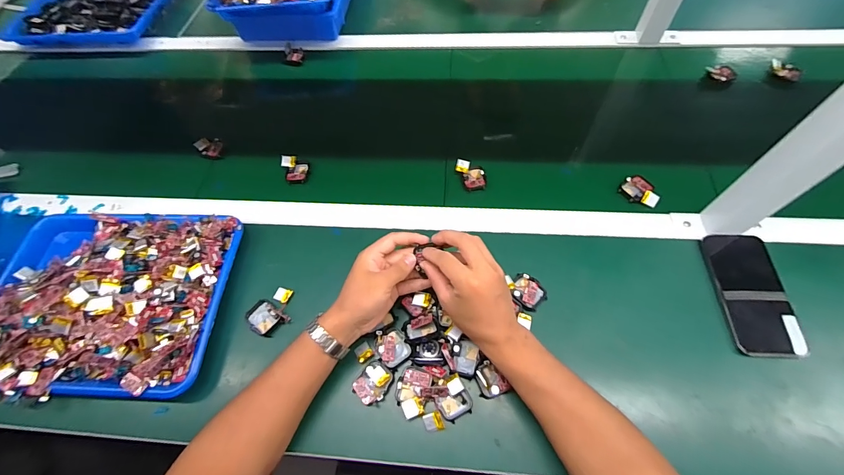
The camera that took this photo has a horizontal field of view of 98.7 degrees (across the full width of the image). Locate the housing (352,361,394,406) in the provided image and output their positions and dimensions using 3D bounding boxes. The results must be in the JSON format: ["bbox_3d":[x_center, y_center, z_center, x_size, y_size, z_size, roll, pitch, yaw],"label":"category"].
[{"bbox_3d":[-0.059,0.176,0.439,0.037,0.012,0.046,30,68,18],"label":"housing"}]

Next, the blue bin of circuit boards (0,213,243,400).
[{"bbox_3d":[-0.437,0.076,0.489,0.335,0.063,0.247,1,62,4],"label":"blue bin of circuit boards"}]

